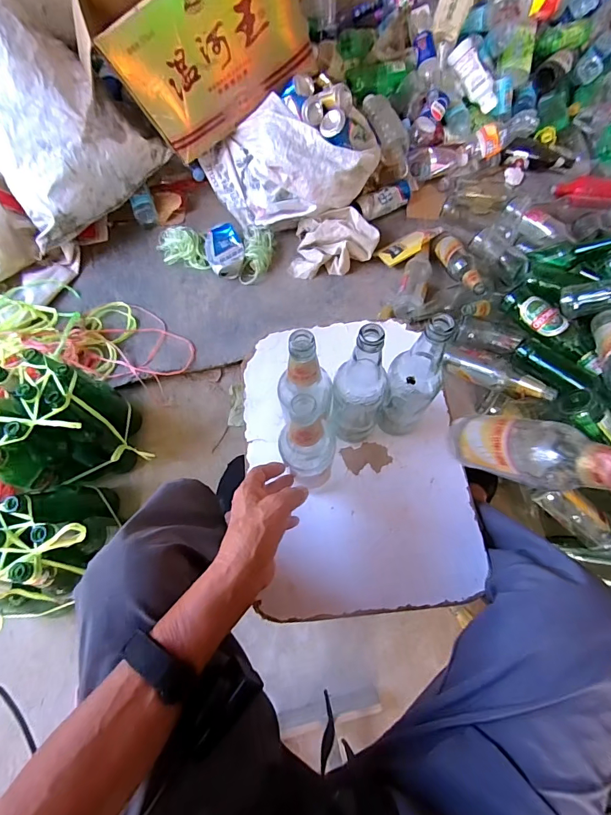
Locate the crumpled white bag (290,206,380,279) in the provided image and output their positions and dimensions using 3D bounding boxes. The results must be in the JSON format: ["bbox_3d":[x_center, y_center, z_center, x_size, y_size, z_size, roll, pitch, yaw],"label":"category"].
[{"bbox_3d":[0.072,-0.427,1.044,0.231,0.074,0.148,-7,68,-4],"label":"crumpled white bag"}]

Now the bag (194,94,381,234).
[{"bbox_3d":[-0.035,-0.620,1.034,0.449,0.214,0.248,-8,68,-4],"label":"bag"}]

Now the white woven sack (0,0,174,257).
[{"bbox_3d":[-0.628,-0.717,0.963,0.399,0.297,0.458,-36,73,-14],"label":"white woven sack"}]

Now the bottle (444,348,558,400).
[{"bbox_3d":[0.413,-0.067,0.879,0.059,0.055,0.245,-45,50,-16],"label":"bottle"}]

